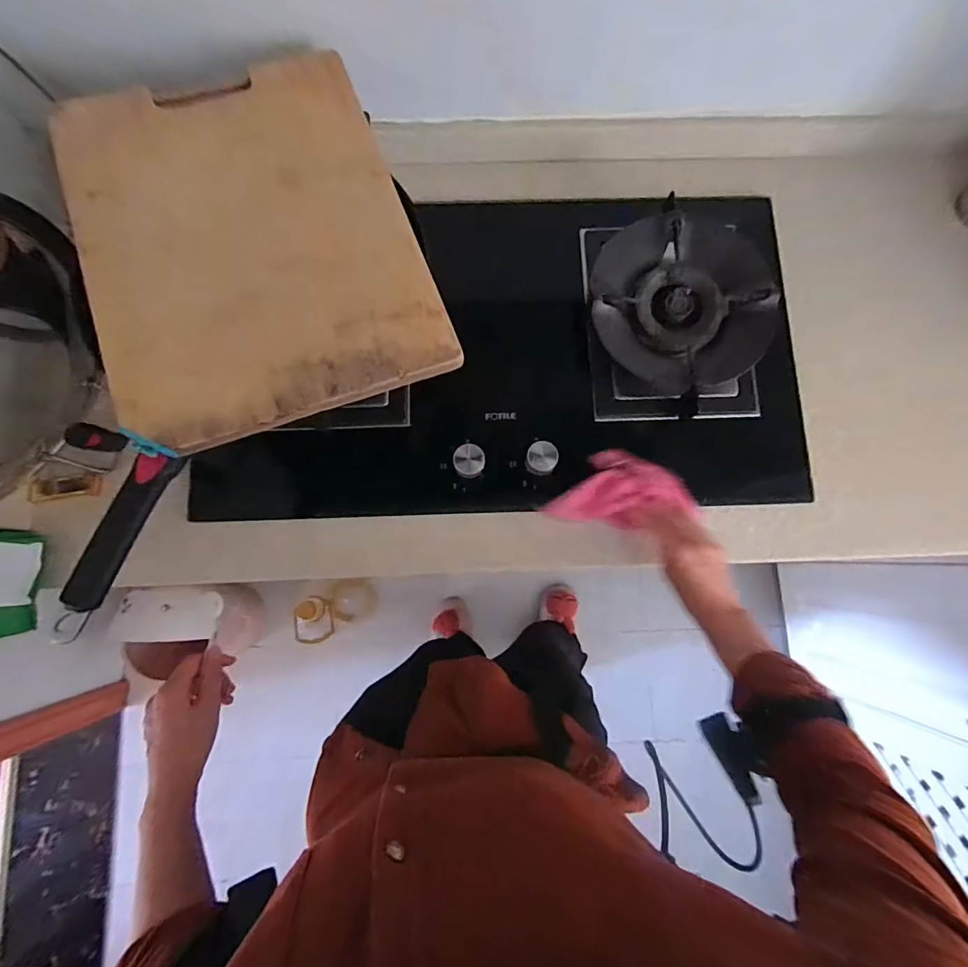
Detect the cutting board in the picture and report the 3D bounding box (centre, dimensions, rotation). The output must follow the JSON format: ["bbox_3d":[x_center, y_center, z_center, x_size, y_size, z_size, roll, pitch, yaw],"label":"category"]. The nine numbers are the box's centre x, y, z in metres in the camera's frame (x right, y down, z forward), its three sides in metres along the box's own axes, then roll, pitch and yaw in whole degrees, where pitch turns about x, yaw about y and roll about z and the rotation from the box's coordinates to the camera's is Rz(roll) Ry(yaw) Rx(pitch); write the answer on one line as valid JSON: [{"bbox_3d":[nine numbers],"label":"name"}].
[{"bbox_3d":[-0.224,-0.238,0.454,0.289,0.029,0.385,-20,77,-9],"label":"cutting board"}]

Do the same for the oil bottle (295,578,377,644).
[{"bbox_3d":[-0.361,0.302,1.139,0.127,0.288,0.111,-22,82,-4],"label":"oil bottle"}]

